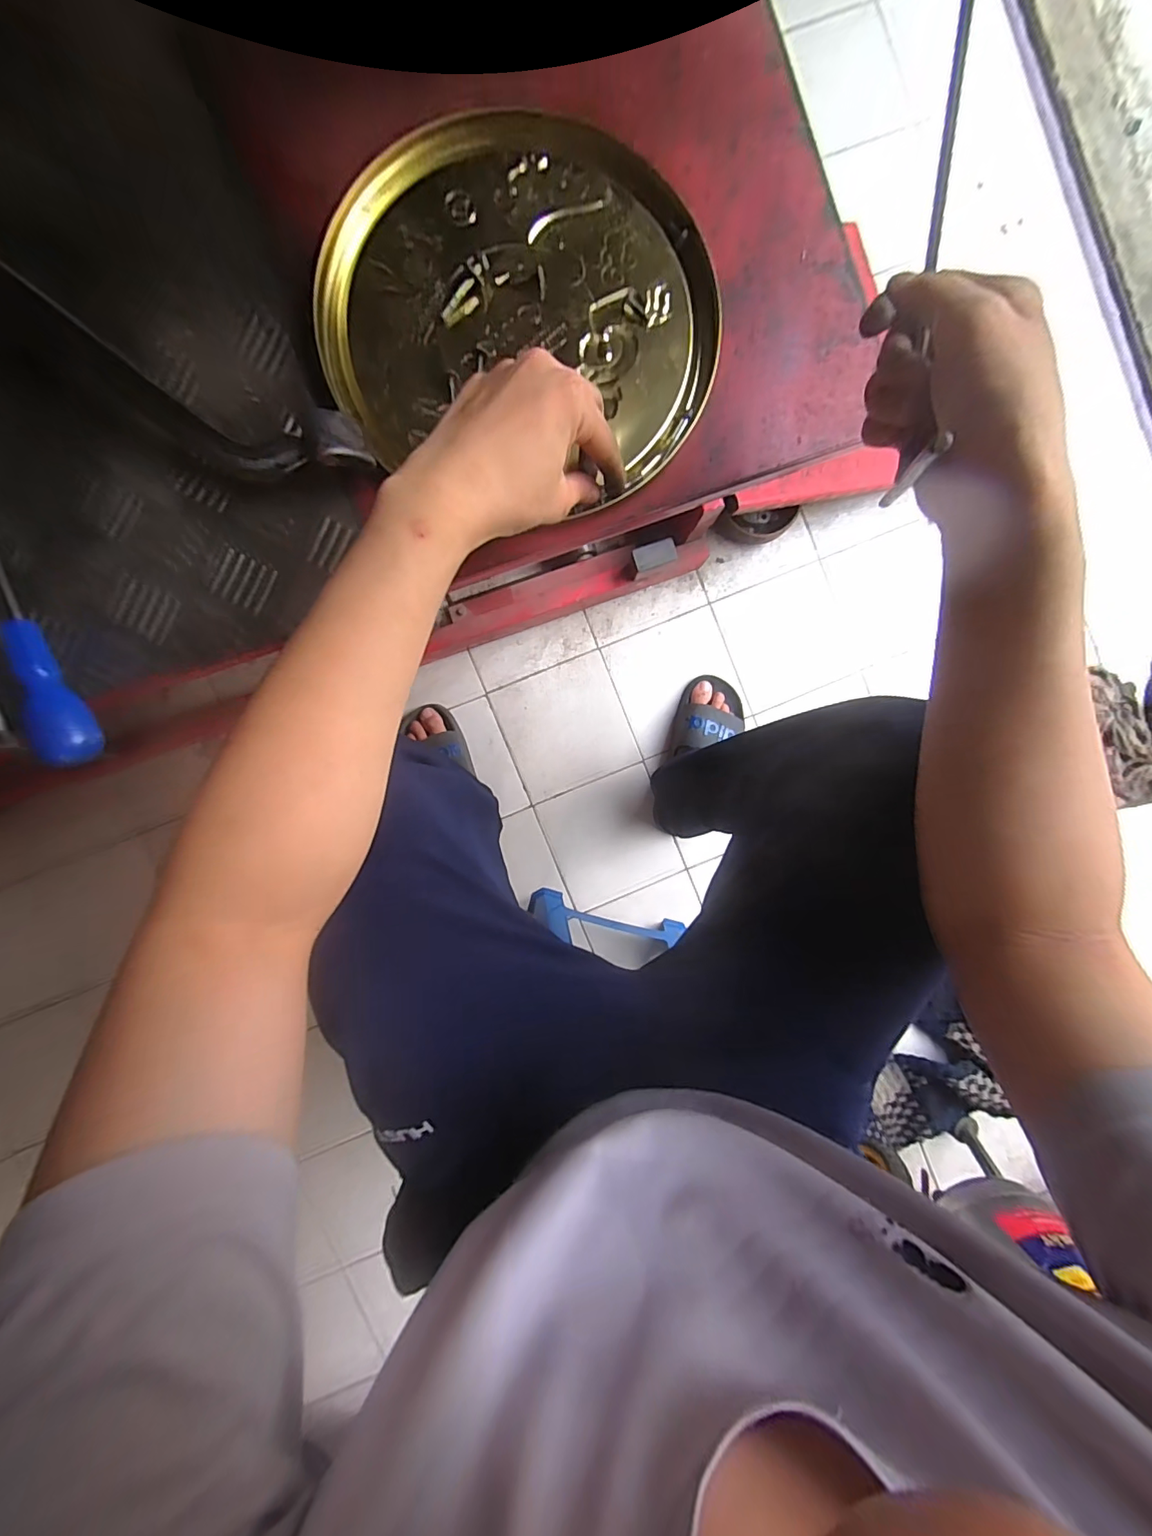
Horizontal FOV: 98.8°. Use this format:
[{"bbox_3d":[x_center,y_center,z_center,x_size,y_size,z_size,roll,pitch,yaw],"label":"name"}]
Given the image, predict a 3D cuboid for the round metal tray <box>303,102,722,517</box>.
[{"bbox_3d":[-0.033,-0.310,0.328,0.256,0.015,0.228,11,91,-2],"label":"round metal tray"}]

